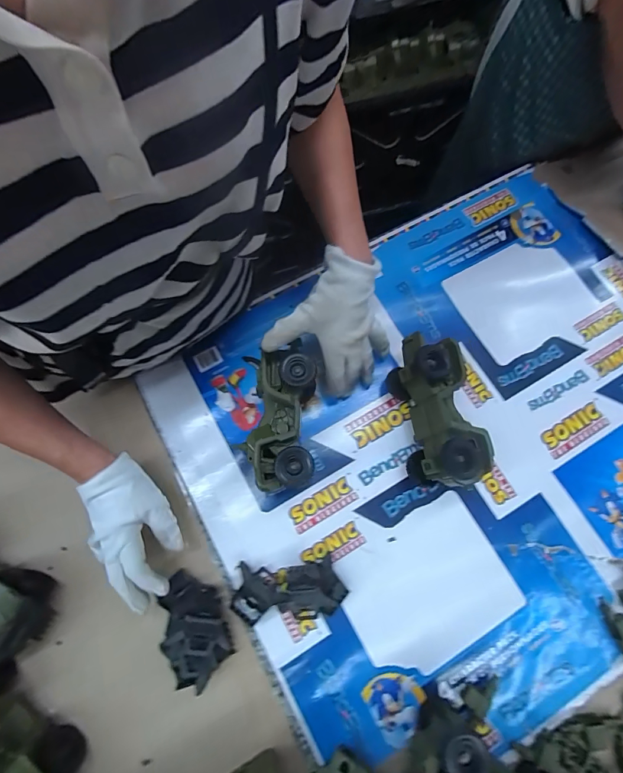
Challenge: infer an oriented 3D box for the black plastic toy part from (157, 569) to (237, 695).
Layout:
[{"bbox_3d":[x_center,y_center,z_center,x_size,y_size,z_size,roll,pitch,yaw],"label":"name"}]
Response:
[{"bbox_3d":[-0.135,0.268,0.419,0.075,0.043,0.115,-24,76,-8],"label":"black plastic toy part"}]

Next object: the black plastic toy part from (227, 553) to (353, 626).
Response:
[{"bbox_3d":[-0.026,0.236,0.440,0.126,0.026,0.061,-4,74,-2],"label":"black plastic toy part"}]

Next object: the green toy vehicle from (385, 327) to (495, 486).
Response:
[{"bbox_3d":[0.152,0.028,0.471,0.082,0.093,0.183,-8,74,-4],"label":"green toy vehicle"}]

